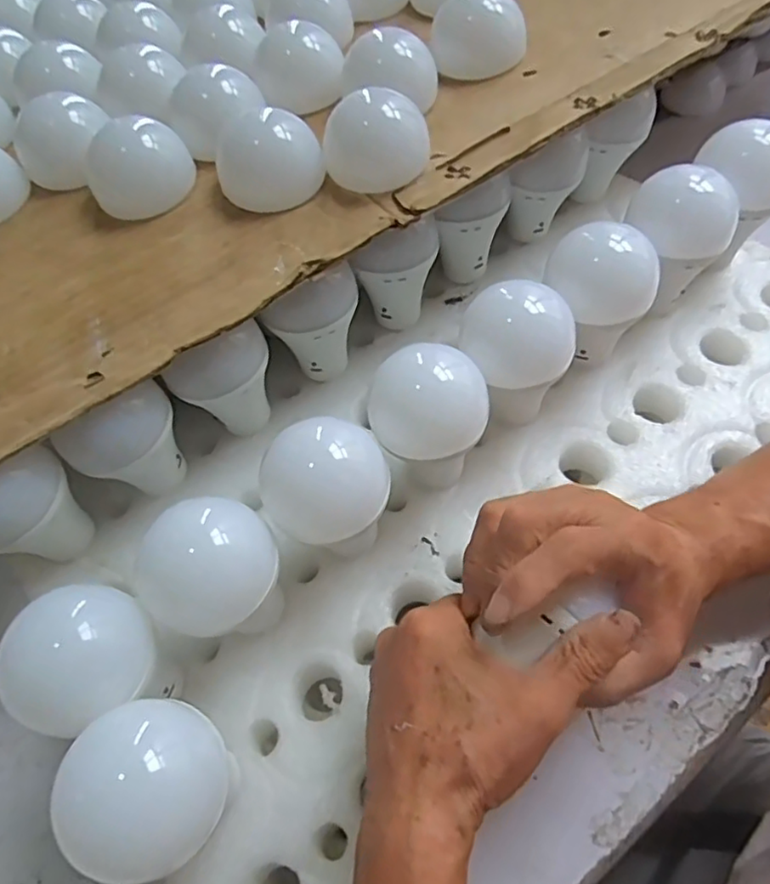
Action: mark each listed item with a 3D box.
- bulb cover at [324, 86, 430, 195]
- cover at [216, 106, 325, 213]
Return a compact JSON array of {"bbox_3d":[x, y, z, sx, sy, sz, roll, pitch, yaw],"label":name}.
[{"bbox_3d":[-0.006,-0.187,0.382,0.065,0.032,0.055,-3,57,5],"label":"bulb cover"},{"bbox_3d":[-0.072,-0.176,0.382,0.063,0.032,0.057,-15,57,-3],"label":"cover"}]

